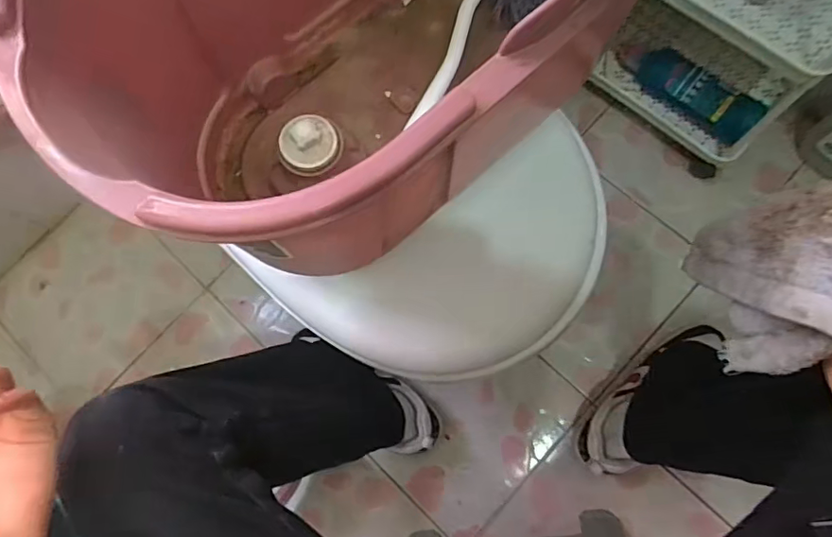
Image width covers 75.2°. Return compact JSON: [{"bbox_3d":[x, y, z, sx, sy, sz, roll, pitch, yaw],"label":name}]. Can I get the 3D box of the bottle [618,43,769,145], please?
[{"bbox_3d":[0.408,-0.285,0.827,0.060,0.076,0.258,-36,57,-4],"label":"bottle"}]

